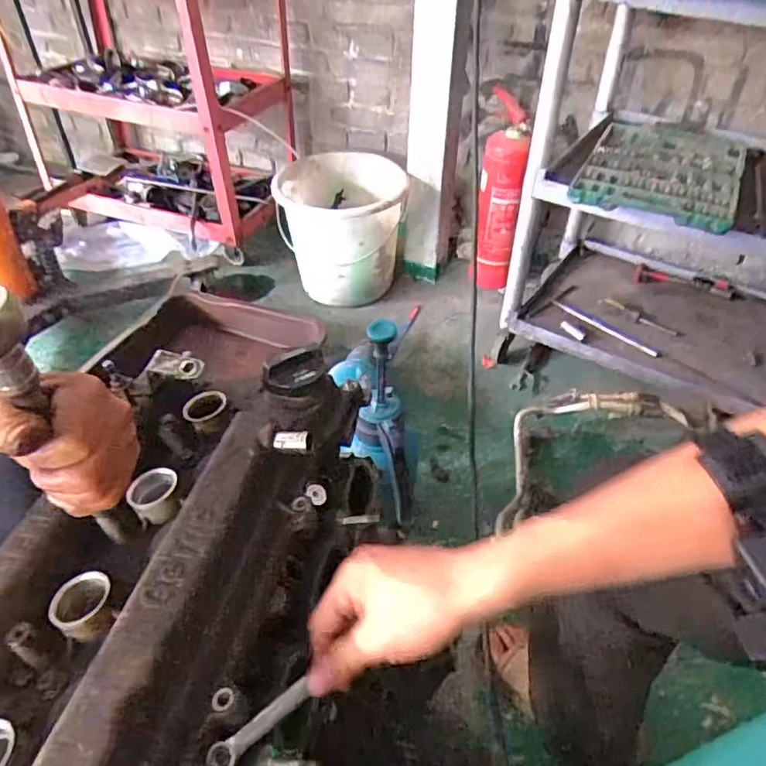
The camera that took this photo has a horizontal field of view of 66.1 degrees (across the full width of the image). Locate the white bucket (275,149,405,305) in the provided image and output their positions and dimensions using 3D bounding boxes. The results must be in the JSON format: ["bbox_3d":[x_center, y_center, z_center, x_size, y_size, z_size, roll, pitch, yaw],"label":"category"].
[{"bbox_3d":[-0.103,-0.394,1.559,0.301,0.321,0.309,1,42,-1],"label":"white bucket"}]

